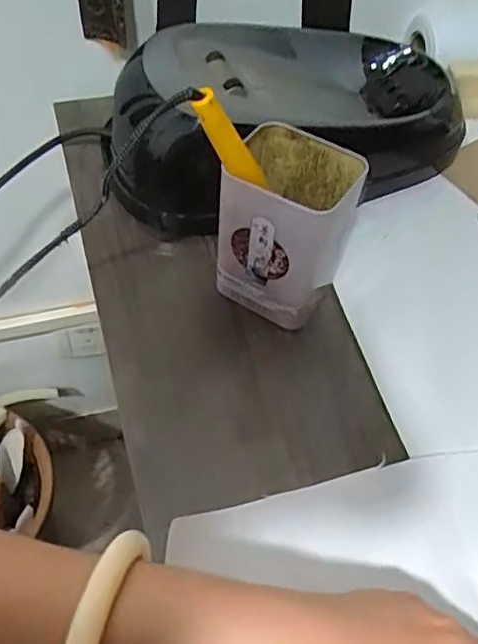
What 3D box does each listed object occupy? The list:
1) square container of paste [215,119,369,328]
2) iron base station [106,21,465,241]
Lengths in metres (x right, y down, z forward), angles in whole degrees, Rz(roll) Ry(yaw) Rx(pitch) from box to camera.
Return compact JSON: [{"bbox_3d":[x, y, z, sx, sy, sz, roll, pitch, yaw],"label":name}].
[{"bbox_3d":[0.033,-0.060,0.406,0.076,0.112,0.071,26,57,13],"label":"square container of paste"},{"bbox_3d":[0.038,-0.169,0.484,0.288,0.093,0.148,-17,58,-16],"label":"iron base station"}]

